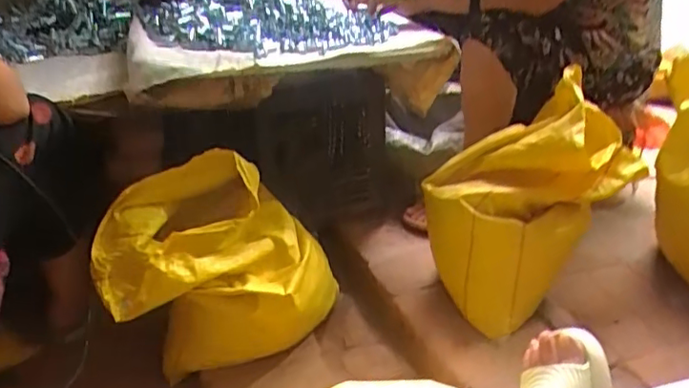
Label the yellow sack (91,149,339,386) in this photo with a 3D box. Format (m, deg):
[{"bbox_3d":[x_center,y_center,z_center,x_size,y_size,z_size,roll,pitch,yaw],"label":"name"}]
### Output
[{"bbox_3d":[-0.218,0.112,1.007,0.387,0.317,0.249,-3,27,-13],"label":"yellow sack"}]

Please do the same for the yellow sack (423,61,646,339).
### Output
[{"bbox_3d":[0.356,0.004,1.122,0.344,0.372,0.247,-15,32,-32],"label":"yellow sack"}]

